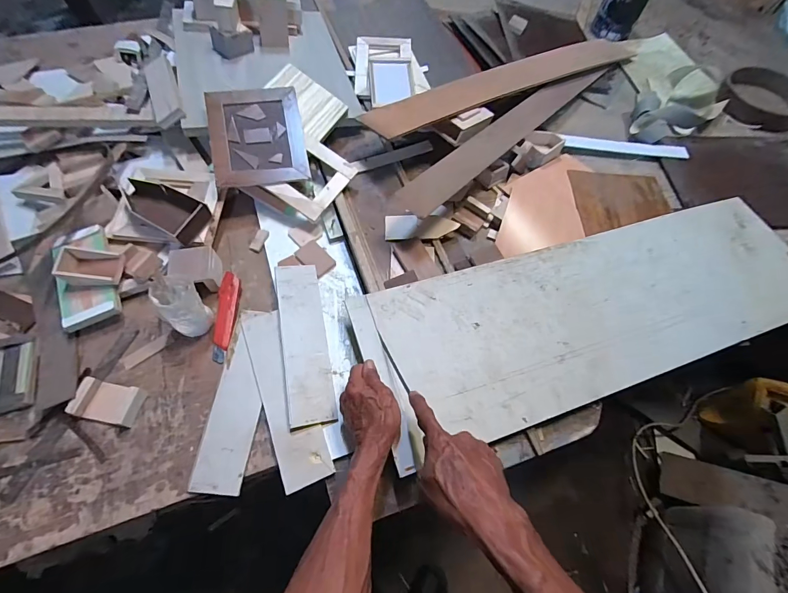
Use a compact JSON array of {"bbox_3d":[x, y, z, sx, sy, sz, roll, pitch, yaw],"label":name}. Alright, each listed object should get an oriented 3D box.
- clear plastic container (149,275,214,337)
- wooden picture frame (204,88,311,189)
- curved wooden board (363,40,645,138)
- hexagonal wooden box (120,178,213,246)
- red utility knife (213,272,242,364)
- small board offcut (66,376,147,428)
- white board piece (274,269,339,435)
[{"bbox_3d":[-0.315,0.015,0.559,0.060,0.087,0.079,-36,68,-19],"label":"clear plastic container"},{"bbox_3d":[-0.251,-0.297,0.689,0.162,0.015,0.184,-10,83,-15],"label":"wooden picture frame"},{"bbox_3d":[0.277,-0.490,0.834,0.790,0.025,0.118,-27,57,-19],"label":"curved wooden board"},{"bbox_3d":[-0.400,-0.152,0.636,0.158,0.034,0.075,27,64,13],"label":"hexagonal wooden box"},{"bbox_3d":[-0.271,0.031,0.600,0.031,0.017,0.150,-2,61,-3],"label":"red utility knife"},{"bbox_3d":[-0.405,0.151,0.530,0.086,0.028,0.051,10,61,4],"label":"small board offcut"},{"bbox_3d":[-0.138,0.065,0.574,0.066,0.008,0.260,-4,63,-19],"label":"white board piece"}]

